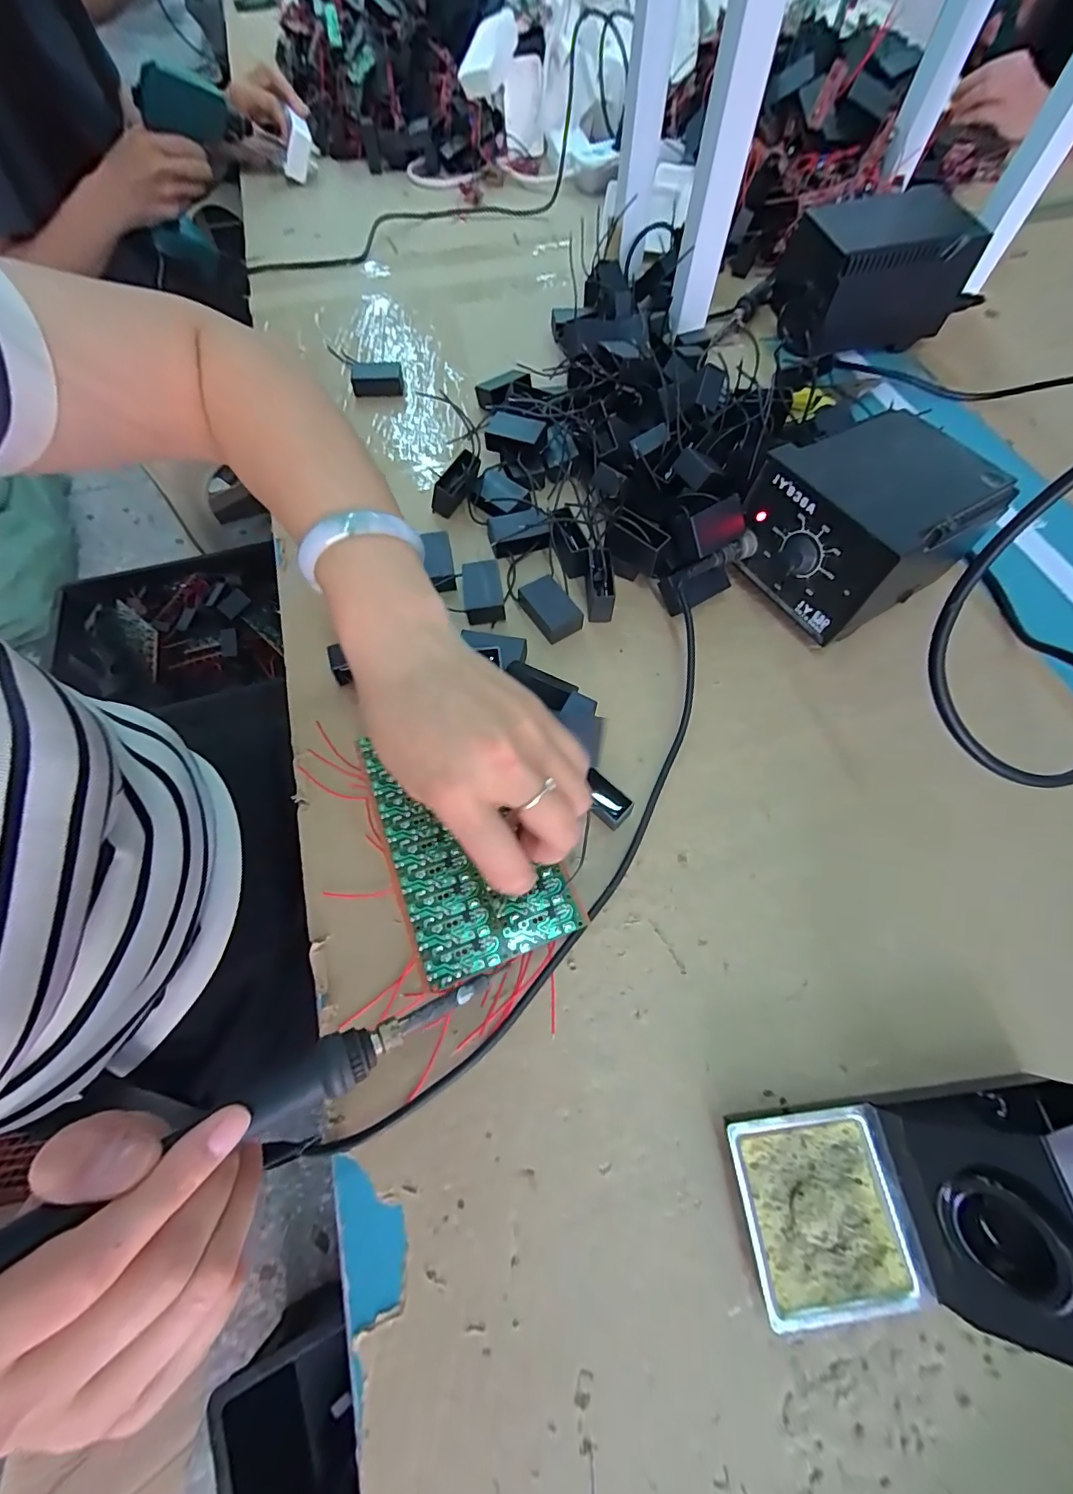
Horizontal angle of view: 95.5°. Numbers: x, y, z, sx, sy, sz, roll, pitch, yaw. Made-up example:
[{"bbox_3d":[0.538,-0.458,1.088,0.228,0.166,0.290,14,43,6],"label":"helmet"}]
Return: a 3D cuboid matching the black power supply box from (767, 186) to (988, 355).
[{"bbox_3d":[0.356,-0.486,0.502,0.179,0.087,0.130,-7,65,-2],"label":"black power supply box"}]

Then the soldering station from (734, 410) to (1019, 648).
[{"bbox_3d":[0.231,-0.160,0.351,0.142,0.098,0.111,-30,68,-12],"label":"soldering station"}]

